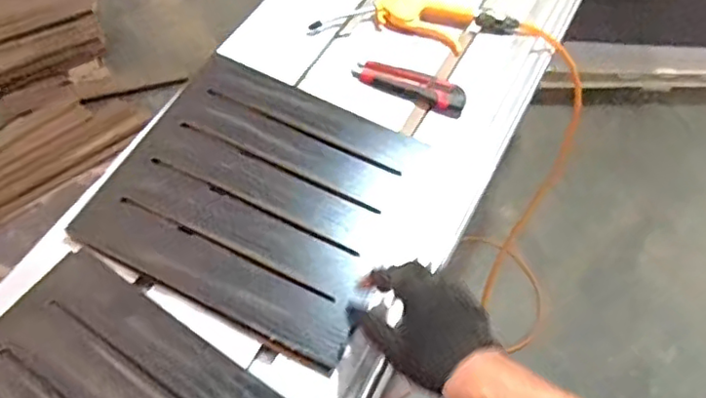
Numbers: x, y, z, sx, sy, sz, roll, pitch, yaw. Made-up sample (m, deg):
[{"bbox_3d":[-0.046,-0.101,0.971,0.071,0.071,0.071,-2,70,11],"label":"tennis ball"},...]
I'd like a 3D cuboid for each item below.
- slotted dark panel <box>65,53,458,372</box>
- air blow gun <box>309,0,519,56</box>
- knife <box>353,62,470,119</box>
[{"bbox_3d":[-0.089,-0.007,0.701,0.328,0.017,0.292,25,60,11],"label":"slotted dark panel"},{"bbox_3d":[0.089,-0.246,0.852,0.270,0.032,0.077,12,60,0],"label":"air blow gun"},{"bbox_3d":[0.074,-0.149,0.803,0.148,0.015,0.044,23,60,10],"label":"knife"}]

